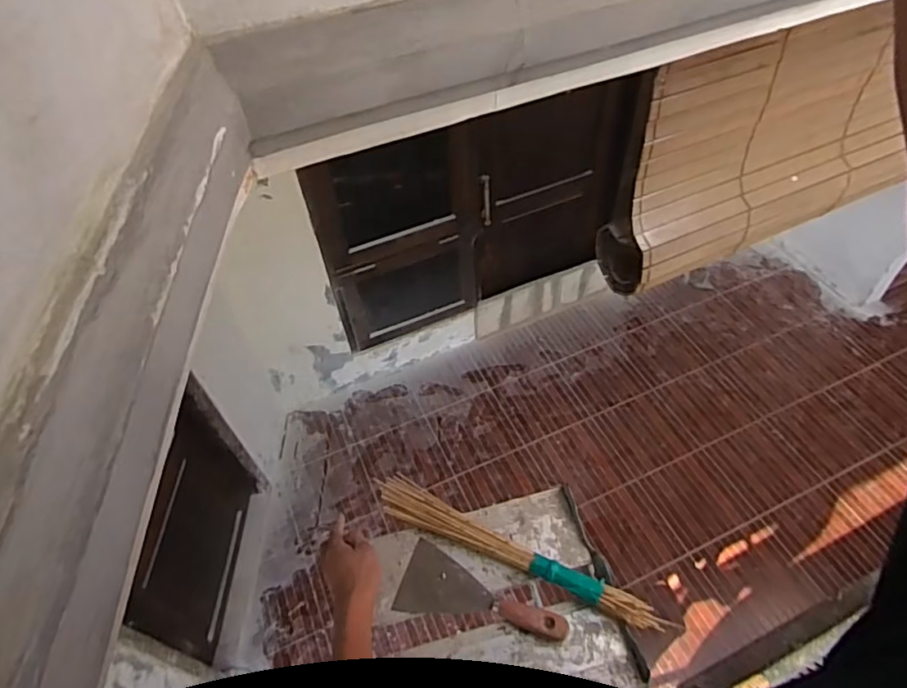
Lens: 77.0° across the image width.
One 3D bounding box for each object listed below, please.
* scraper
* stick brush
[{"bbox_3d":[0.034,0.298,0.672,0.196,0.019,0.079,13,53,14],"label":"scraper"},{"bbox_3d":[0.070,0.250,0.687,0.369,0.032,0.043,20,55,18],"label":"stick brush"}]

